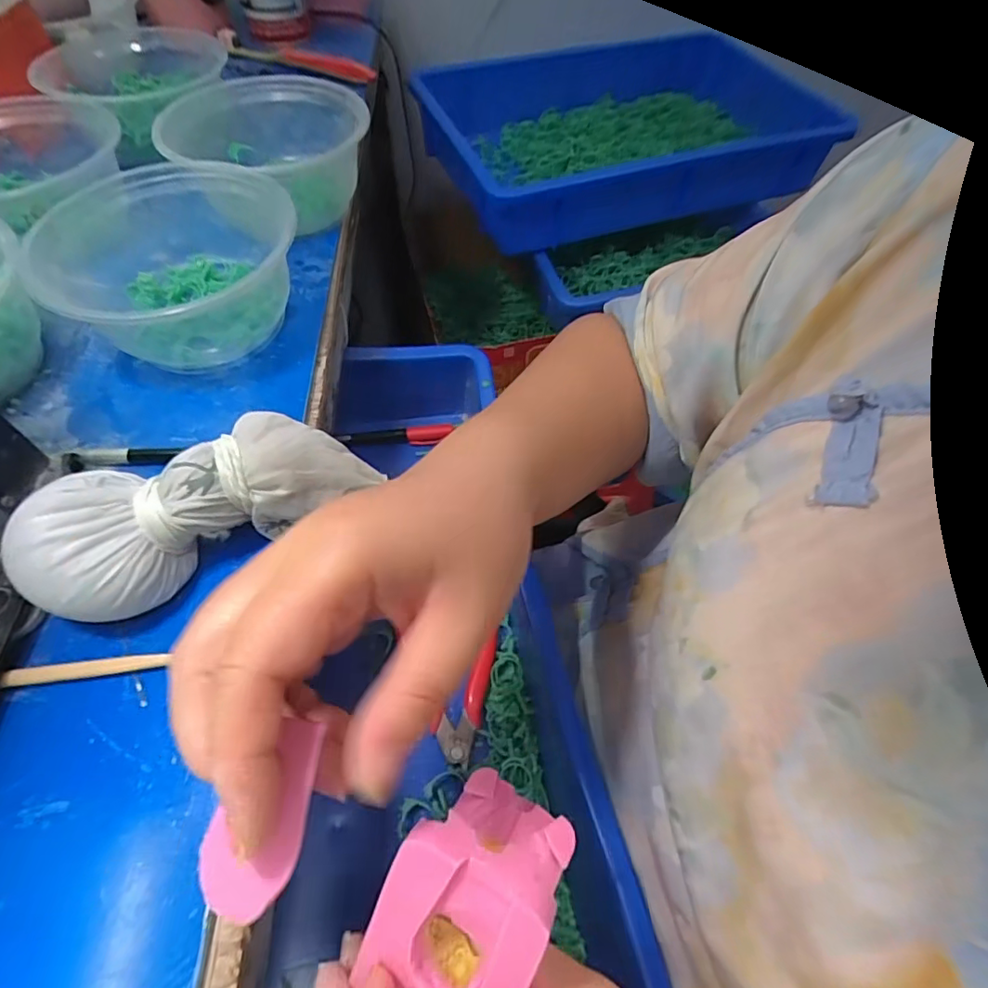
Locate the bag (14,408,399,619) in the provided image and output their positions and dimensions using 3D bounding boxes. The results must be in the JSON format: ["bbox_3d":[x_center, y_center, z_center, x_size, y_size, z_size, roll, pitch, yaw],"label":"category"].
[{"bbox_3d":[-0.122,0.005,0.236,0.142,0.050,0.054,-28,61,-19],"label":"bag"}]

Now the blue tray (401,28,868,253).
[{"bbox_3d":[0.142,-0.430,0.639,0.407,0.085,0.302,-16,58,-12],"label":"blue tray"}]

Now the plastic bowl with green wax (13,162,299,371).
[{"bbox_3d":[-0.188,-0.136,0.317,0.130,0.065,0.122,1,56,-1],"label":"plastic bowl with green wax"}]

